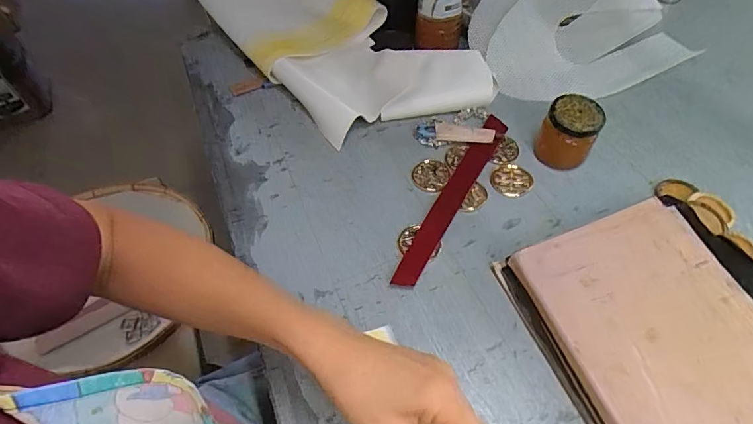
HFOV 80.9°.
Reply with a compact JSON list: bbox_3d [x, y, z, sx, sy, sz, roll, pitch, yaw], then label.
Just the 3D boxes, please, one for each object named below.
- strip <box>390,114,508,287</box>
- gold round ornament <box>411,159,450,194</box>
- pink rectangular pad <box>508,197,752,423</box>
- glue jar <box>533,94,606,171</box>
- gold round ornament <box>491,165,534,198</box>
[{"bbox_3d":[0.087,-0.021,0.497,0.028,0.011,0.250,21,57,25],"label":"strip"},{"bbox_3d":[0.064,-0.044,0.515,0.042,0.004,0.046,-1,54,2],"label":"gold round ornament"},{"bbox_3d":[0.237,0.099,0.365,0.167,0.008,0.221,-15,55,-9],"label":"pink rectangular pad"},{"bbox_3d":[0.217,-0.088,0.497,0.055,0.066,0.051,-1,54,2],"label":"glue jar"},{"bbox_3d":[0.155,-0.036,0.505,0.044,0.009,0.044,-1,54,2],"label":"gold round ornament"}]

